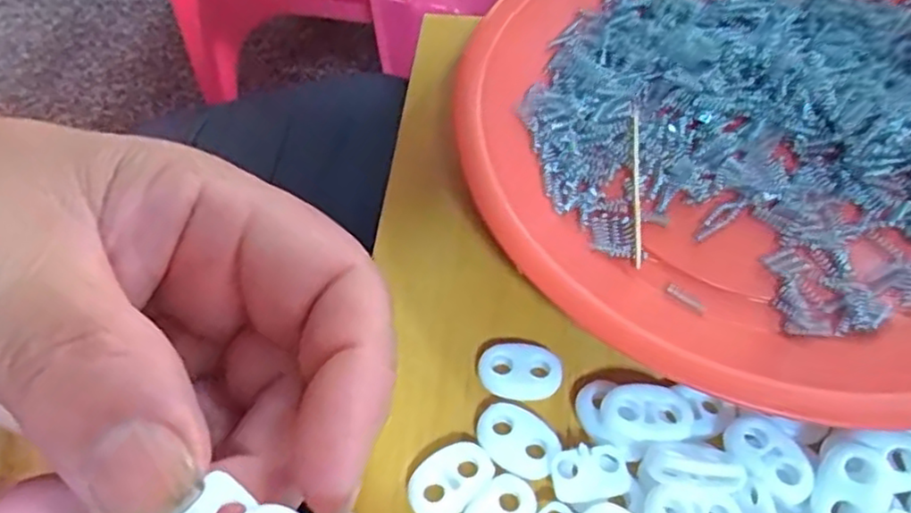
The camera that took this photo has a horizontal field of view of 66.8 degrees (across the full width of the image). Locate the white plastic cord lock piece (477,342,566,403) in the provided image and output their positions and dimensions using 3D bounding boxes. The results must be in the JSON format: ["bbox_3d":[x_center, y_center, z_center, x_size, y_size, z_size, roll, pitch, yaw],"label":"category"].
[{"bbox_3d":[0.017,0.031,0.184,0.022,0.005,0.015,13,58,9],"label":"white plastic cord lock piece"}]

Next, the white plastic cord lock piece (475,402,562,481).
[{"bbox_3d":[0.016,0.046,0.174,0.021,0.004,0.015,30,62,18],"label":"white plastic cord lock piece"}]

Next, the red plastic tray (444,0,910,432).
[{"bbox_3d":[0.099,-0.039,0.206,0.181,0.024,0.182,35,64,20],"label":"red plastic tray"}]

